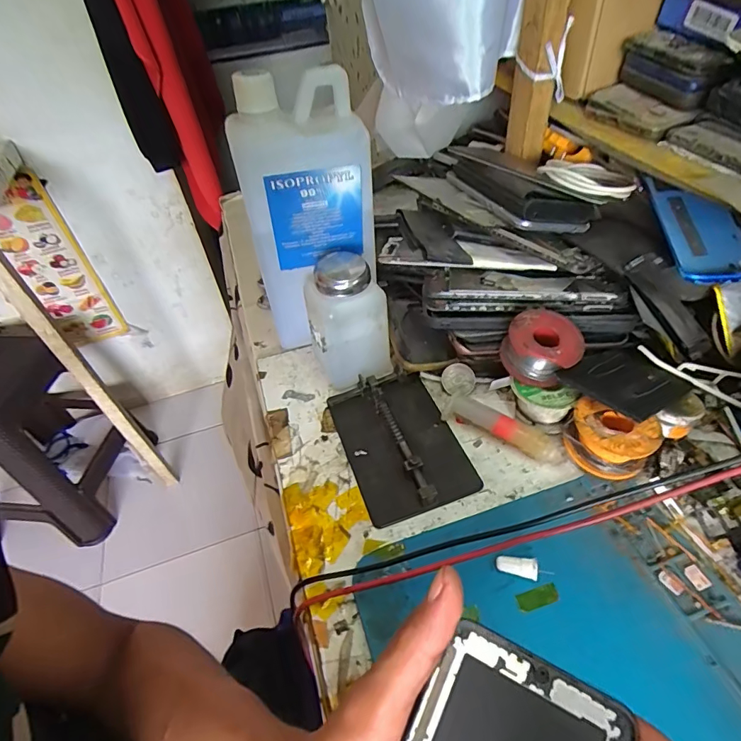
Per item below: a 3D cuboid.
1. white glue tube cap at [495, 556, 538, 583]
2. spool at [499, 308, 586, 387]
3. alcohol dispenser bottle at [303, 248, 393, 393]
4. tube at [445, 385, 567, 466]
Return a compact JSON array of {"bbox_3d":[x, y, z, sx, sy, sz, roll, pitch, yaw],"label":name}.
[{"bbox_3d":[0.086,0.115,0.264,0.023,0.011,0.009,7,47,12],"label":"white glue tube cap"},{"bbox_3d":[0.126,-0.017,0.332,0.053,0.034,0.043,15,49,19],"label":"spool"},{"bbox_3d":[-0.018,-0.034,0.358,0.055,0.098,0.052,-21,48,-14],"label":"alcohol dispenser bottle"},{"bbox_3d":[0.096,0.041,0.328,0.086,0.021,0.020,21,51,23],"label":"tube"}]

